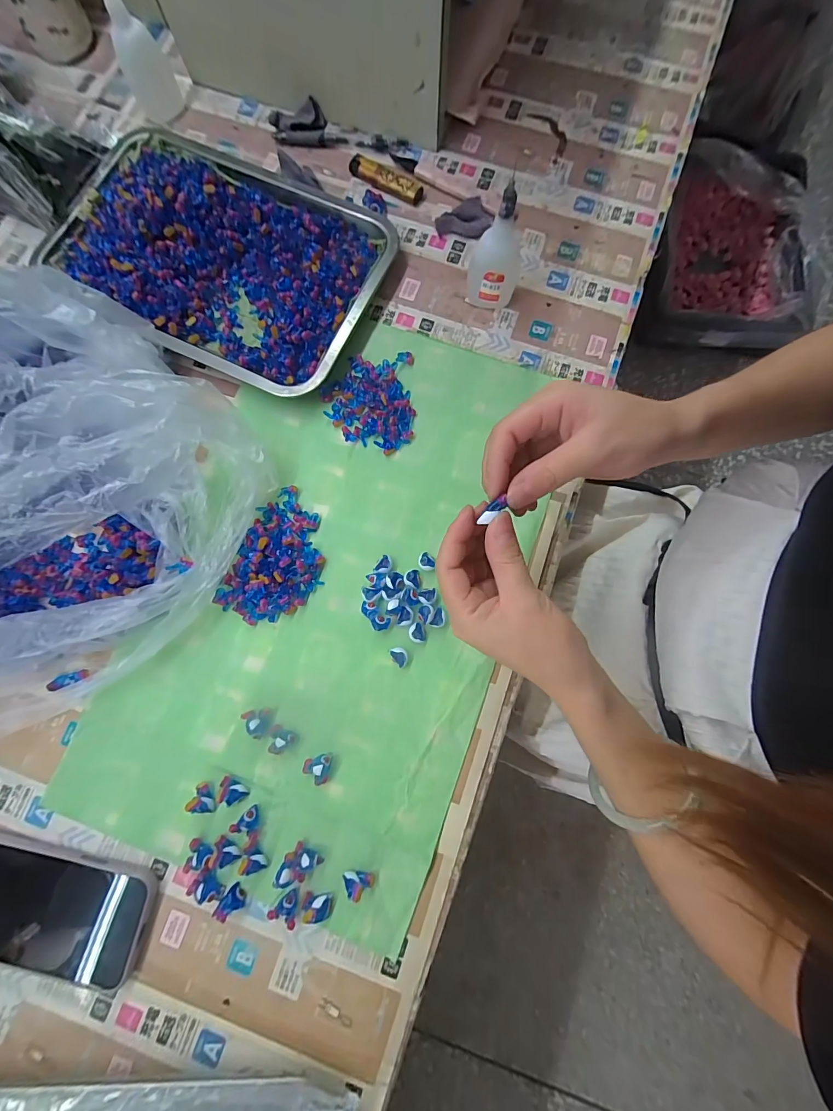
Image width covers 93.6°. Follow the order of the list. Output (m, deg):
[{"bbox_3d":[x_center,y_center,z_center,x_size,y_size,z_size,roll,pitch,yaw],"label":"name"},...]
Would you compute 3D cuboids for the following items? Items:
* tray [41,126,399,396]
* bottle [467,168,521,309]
[{"bbox_3d":[-0.187,-0.297,0.374,0.324,0.035,0.217,33,81,6],"label":"tray"},{"bbox_3d":[0.073,-0.268,0.338,0.045,0.092,0.047,17,80,3],"label":"bottle"}]

